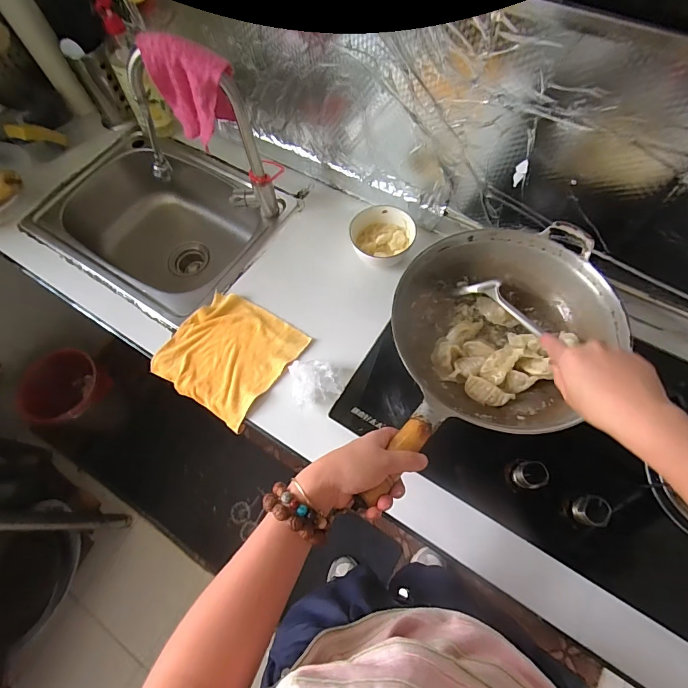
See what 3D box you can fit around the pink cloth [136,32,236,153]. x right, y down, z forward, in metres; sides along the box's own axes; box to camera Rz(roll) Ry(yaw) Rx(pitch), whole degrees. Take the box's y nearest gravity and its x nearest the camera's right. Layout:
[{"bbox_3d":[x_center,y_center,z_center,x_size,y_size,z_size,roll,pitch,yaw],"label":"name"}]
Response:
[{"bbox_3d":[-0.240,-0.408,0.633,0.126,0.145,0.046,10,67,8],"label":"pink cloth"}]

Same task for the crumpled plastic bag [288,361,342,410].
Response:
[{"bbox_3d":[-0.051,0.063,0.681,0.091,0.040,0.085,-25,67,-8],"label":"crumpled plastic bag"}]

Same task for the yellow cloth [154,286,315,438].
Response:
[{"bbox_3d":[-0.215,0.015,0.732,0.217,0.024,0.212,33,71,16],"label":"yellow cloth"}]

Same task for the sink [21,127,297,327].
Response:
[{"bbox_3d":[-0.412,-0.260,0.969,0.507,0.231,0.386,29,70,15],"label":"sink"}]

